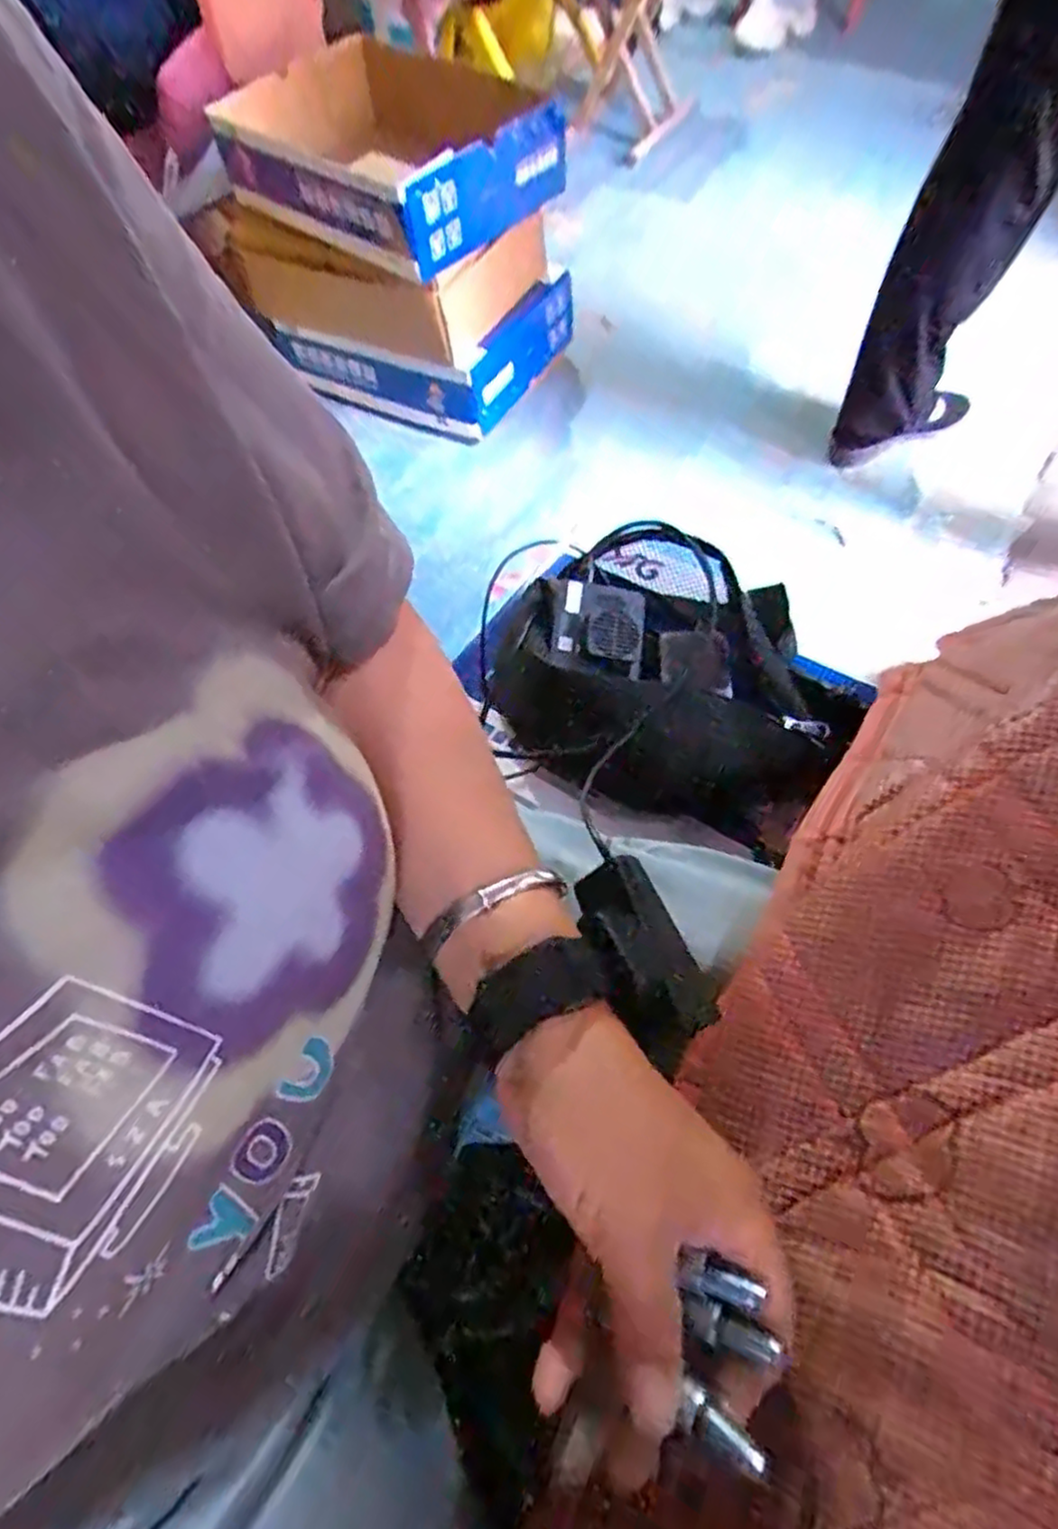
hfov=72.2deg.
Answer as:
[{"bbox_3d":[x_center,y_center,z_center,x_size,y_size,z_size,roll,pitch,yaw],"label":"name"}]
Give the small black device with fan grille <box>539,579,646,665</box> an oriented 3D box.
[{"bbox_3d":[0.050,-0.112,0.584,0.089,0.013,0.072,12,77,17],"label":"small black device with fan grille"}]

